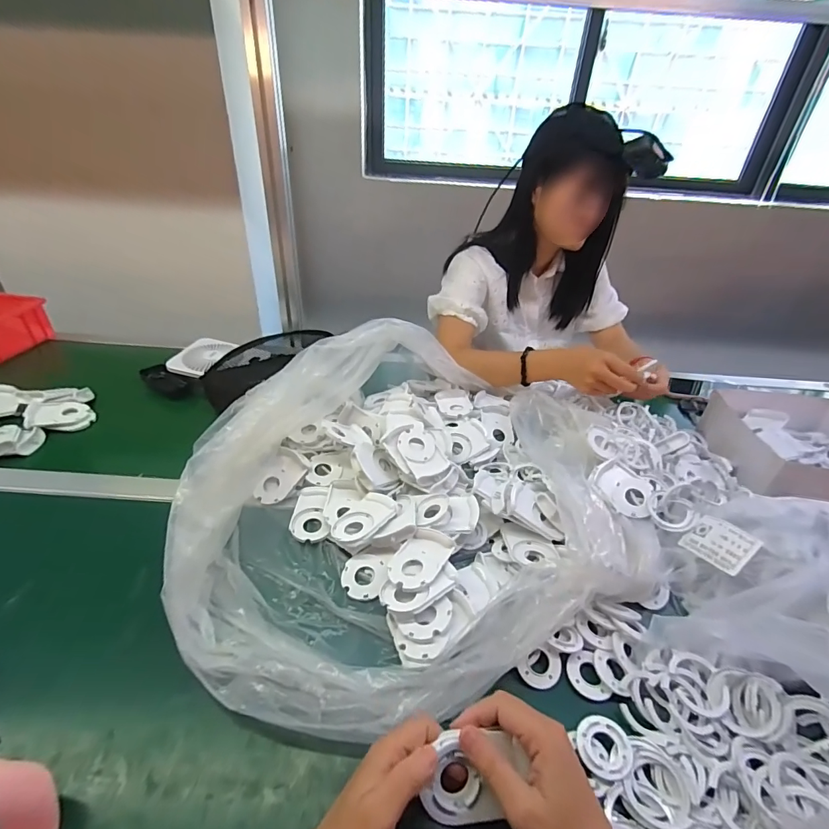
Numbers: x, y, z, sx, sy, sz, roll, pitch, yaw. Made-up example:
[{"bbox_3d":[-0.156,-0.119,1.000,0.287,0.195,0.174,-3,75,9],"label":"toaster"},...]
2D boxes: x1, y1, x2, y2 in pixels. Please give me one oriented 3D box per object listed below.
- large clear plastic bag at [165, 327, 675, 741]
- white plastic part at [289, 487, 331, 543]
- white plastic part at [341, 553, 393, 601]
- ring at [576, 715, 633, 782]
[{"bbox_3d":[-0.006,0.057,0.558,0.572,0.148,0.505,-13,38,-23],"label":"large clear plastic bag"},{"bbox_3d":[-0.136,0.128,0.554,0.049,0.019,0.081,-3,35,-9],"label":"white plastic part"},{"bbox_3d":[-0.057,0.186,0.491,0.052,0.012,0.056,7,34,5],"label":"white plastic part"},{"bbox_3d":[0.162,0.284,0.362,0.042,0.010,0.041,2,34,-2],"label":"ring"}]

